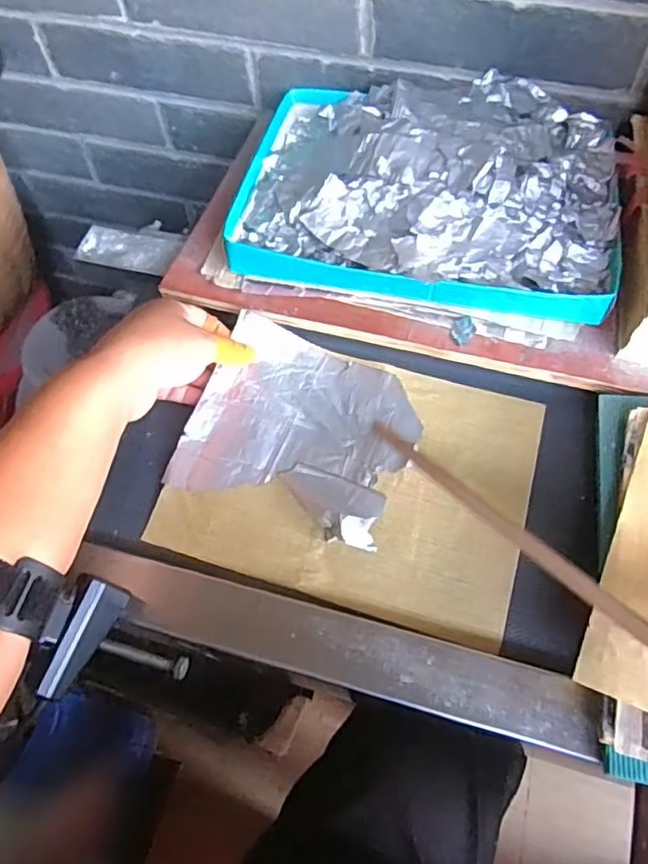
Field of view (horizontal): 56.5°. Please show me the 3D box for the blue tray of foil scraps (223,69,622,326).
[{"bbox_3d":[0.086,-0.208,0.493,0.290,0.063,0.228,9,62,7],"label":"blue tray of foil scraps"}]

